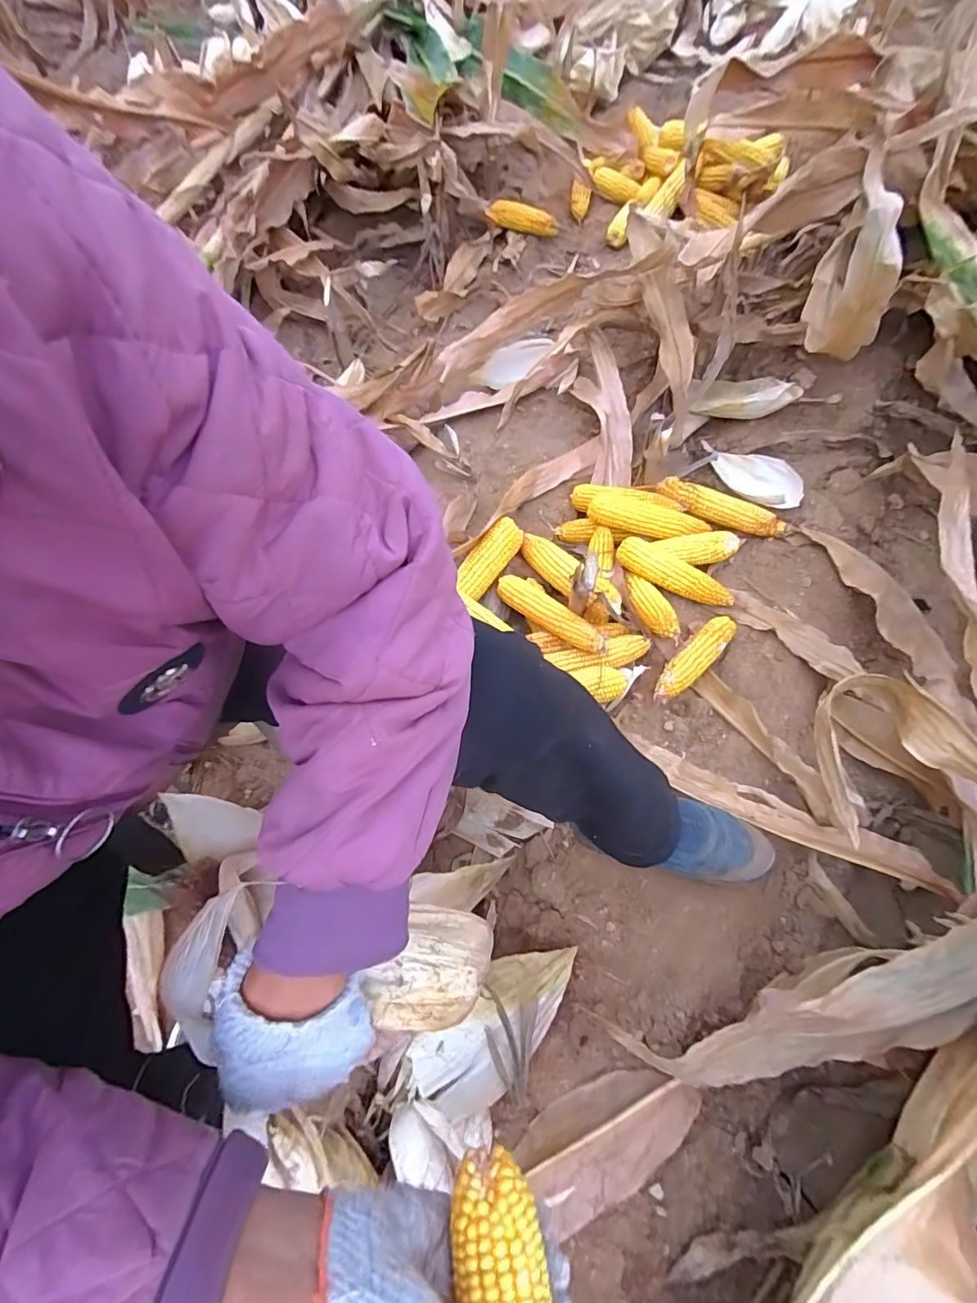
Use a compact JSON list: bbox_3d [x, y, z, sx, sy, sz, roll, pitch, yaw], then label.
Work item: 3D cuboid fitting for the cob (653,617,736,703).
[{"bbox_3d":[0.294,0.009,0.722,0.163,0.035,0.041,-42,70,-15],"label":"cob"}]

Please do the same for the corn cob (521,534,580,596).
[{"bbox_3d":[0.102,-0.146,0.845,0.053,0.049,0.138,-38,69,-13],"label":"corn cob"}]

